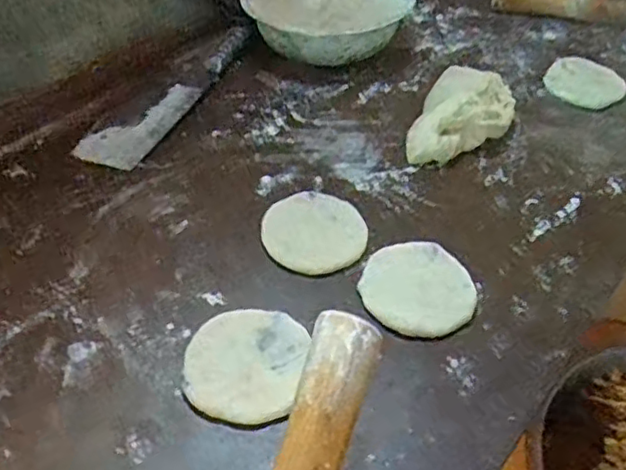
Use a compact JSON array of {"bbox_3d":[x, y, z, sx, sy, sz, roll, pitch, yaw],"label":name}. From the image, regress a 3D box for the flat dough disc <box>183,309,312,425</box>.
[{"bbox_3d":[-0.053,0.102,0.513,0.091,0.015,0.099,2,45,-2],"label":"flat dough disc"}]

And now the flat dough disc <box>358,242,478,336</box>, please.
[{"bbox_3d":[0.094,0.046,0.577,0.096,0.013,0.099,2,45,-2],"label":"flat dough disc"}]

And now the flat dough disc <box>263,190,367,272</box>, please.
[{"bbox_3d":[0.001,-0.004,0.618,0.092,0.013,0.098,2,45,-2],"label":"flat dough disc"}]

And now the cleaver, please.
[{"bbox_3d":[-0.173,-0.178,0.772,0.078,0.035,0.272,19,47,14],"label":"cleaver"}]

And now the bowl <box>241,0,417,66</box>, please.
[{"bbox_3d":[0.018,-0.297,0.869,0.217,0.061,0.214,2,45,-2],"label":"bowl"}]

